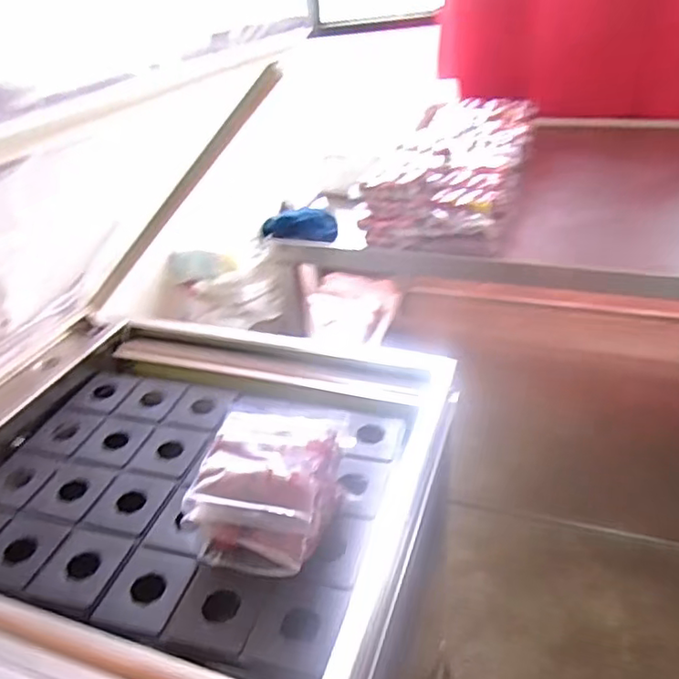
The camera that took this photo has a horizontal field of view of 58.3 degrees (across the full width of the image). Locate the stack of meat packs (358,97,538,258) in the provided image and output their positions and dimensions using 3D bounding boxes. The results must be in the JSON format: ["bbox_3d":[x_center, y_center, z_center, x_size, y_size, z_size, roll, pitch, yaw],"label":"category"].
[{"bbox_3d":[0.312,-0.455,1.504,0.305,0.116,0.922,8,35,18],"label":"stack of meat packs"}]

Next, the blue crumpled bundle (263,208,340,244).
[{"bbox_3d":[-0.088,-0.248,1.322,0.172,0.056,0.085,1,33,9],"label":"blue crumpled bundle"}]

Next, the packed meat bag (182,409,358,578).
[{"bbox_3d":[-0.073,0.158,0.671,0.140,0.109,0.175,6,34,16],"label":"packed meat bag"}]

